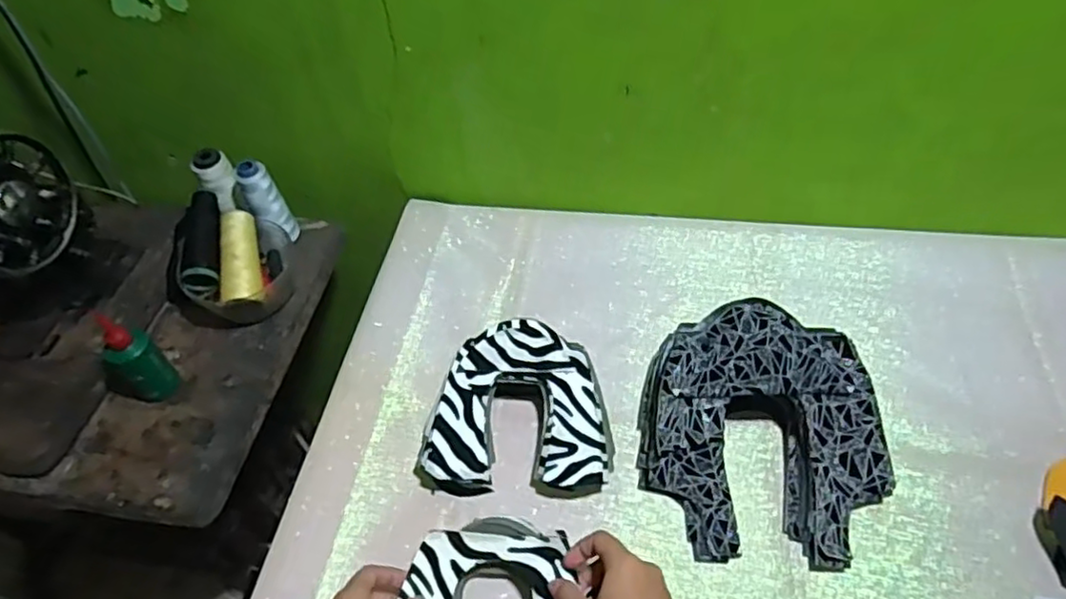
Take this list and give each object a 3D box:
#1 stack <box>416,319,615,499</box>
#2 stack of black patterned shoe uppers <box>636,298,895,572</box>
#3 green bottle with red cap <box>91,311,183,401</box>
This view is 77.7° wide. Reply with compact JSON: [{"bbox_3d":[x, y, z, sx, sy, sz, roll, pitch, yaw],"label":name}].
[{"bbox_3d":[-0.012,0.100,0.611,0.167,0.068,0.141,2,51,7],"label":"stack"},{"bbox_3d":[0.198,0.108,0.566,0.204,0.098,0.199,4,51,8],"label":"stack of black patterned shoe uppers"},{"bbox_3d":[-0.410,0.061,0.669,0.059,0.100,0.055,29,59,25],"label":"green bottle with red cap"}]

